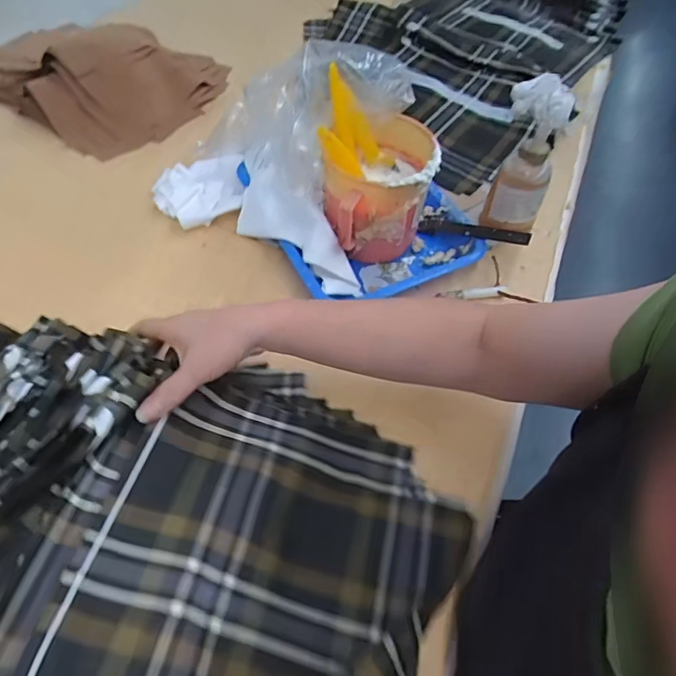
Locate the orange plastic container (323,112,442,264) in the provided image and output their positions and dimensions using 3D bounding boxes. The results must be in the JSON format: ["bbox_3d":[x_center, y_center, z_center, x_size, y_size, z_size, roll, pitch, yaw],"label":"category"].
[{"bbox_3d":[0.047,-0.160,0.561,0.127,0.128,0.117,-6,56,-10],"label":"orange plastic container"}]

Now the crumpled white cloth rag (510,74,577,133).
[{"bbox_3d":[0.207,-0.236,0.493,0.069,0.042,0.028,31,58,16],"label":"crumpled white cloth rag"}]

